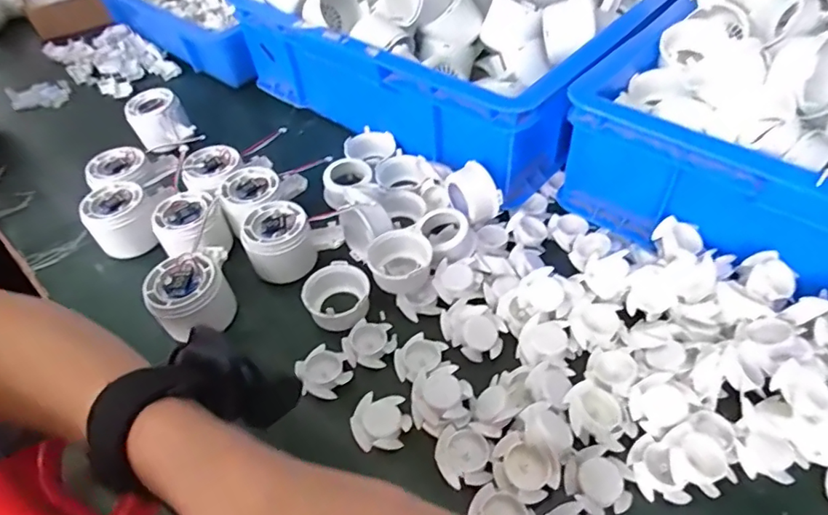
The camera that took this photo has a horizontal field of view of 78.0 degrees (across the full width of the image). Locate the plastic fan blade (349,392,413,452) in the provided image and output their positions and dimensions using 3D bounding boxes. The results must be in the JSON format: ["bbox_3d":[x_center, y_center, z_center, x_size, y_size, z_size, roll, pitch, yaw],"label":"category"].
[{"bbox_3d":[-0.023,0.113,0.353,0.040,0.013,0.039,-3,49,3],"label":"plastic fan blade"}]

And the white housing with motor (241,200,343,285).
[{"bbox_3d":[-0.108,-0.019,0.454,0.084,0.046,0.052,-26,51,-16],"label":"white housing with motor"}]

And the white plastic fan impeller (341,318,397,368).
[{"bbox_3d":[-0.035,0.068,0.404,0.041,0.012,0.038,-3,49,3],"label":"white plastic fan impeller"}]

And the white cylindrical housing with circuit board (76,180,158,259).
[{"bbox_3d":[-0.276,-0.036,0.483,0.056,0.047,0.059,-3,49,3],"label":"white cylindrical housing with circuit board"}]

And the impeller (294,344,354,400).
[{"bbox_3d":[-0.068,0.088,0.388,0.038,0.011,0.039,-23,51,-14],"label":"impeller"}]

